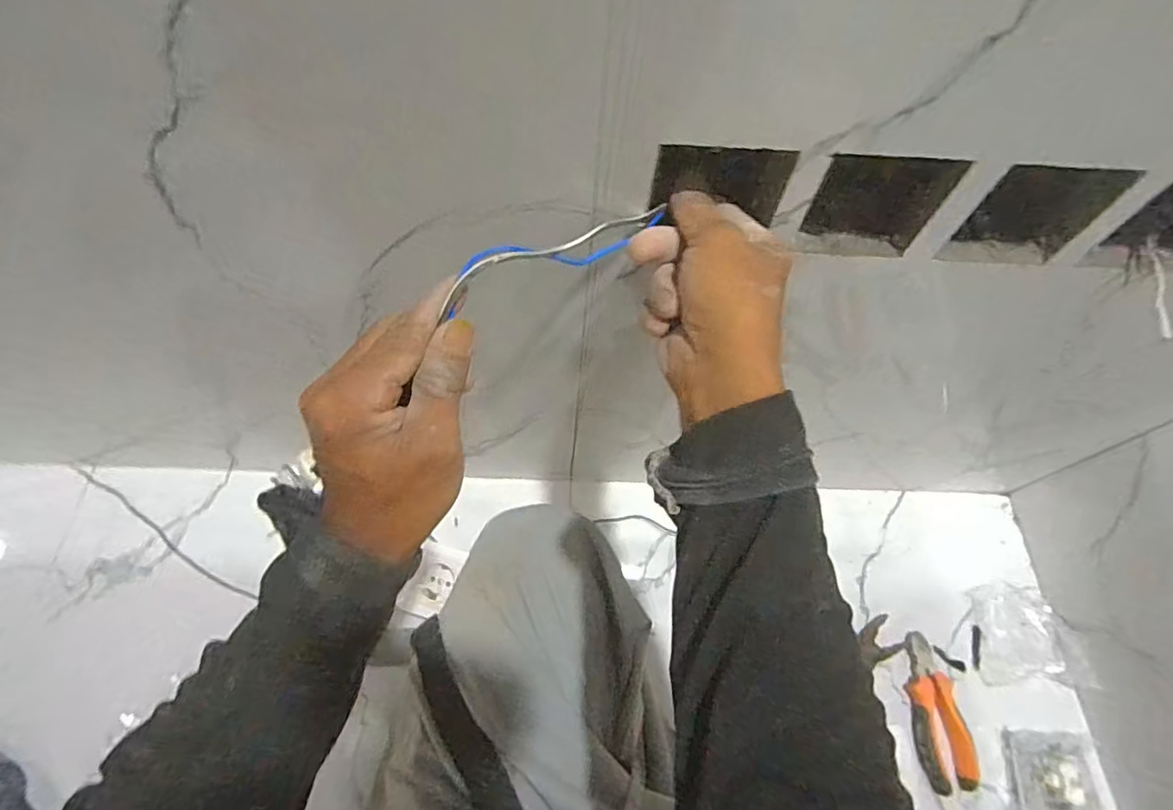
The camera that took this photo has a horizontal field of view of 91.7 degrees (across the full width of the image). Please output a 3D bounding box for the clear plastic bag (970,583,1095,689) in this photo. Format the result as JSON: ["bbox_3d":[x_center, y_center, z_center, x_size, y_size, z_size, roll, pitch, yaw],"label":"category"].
[{"bbox_3d":[0.506,0.266,0.663,0.112,0.025,0.108,3,61,-2],"label":"clear plastic bag"}]

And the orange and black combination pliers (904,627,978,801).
[{"bbox_3d":[0.384,0.334,0.625,0.060,0.014,0.149,-1,61,-4],"label":"orange and black combination pliers"}]

